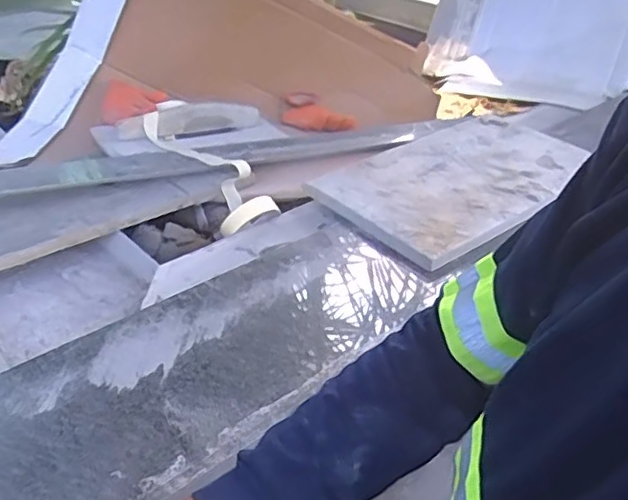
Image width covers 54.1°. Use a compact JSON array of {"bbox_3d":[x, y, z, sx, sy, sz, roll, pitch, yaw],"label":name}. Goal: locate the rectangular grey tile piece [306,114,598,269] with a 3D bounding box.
[{"bbox_3d":[0.218,-0.111,0.913,0.407,0.018,0.256,-25,43,-30],"label":"rectangular grey tile piece"}]

